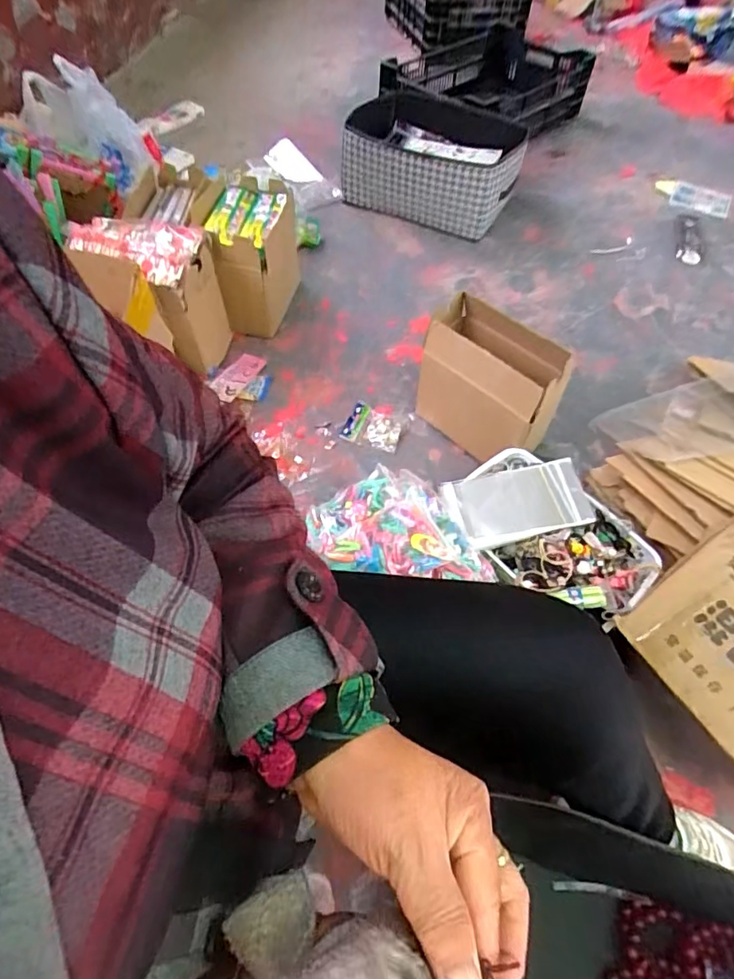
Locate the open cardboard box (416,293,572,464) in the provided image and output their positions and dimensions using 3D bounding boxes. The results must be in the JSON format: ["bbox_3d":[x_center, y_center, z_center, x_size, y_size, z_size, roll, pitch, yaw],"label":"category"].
[{"bbox_3d":[0.208,-0.180,0.949,0.129,0.213,0.252,-39,66,-25],"label":"open cardboard box"}]

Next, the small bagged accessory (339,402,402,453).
[{"bbox_3d":[0.014,-0.119,1.017,0.107,0.018,0.086,17,57,8],"label":"small bagged accessory"}]

